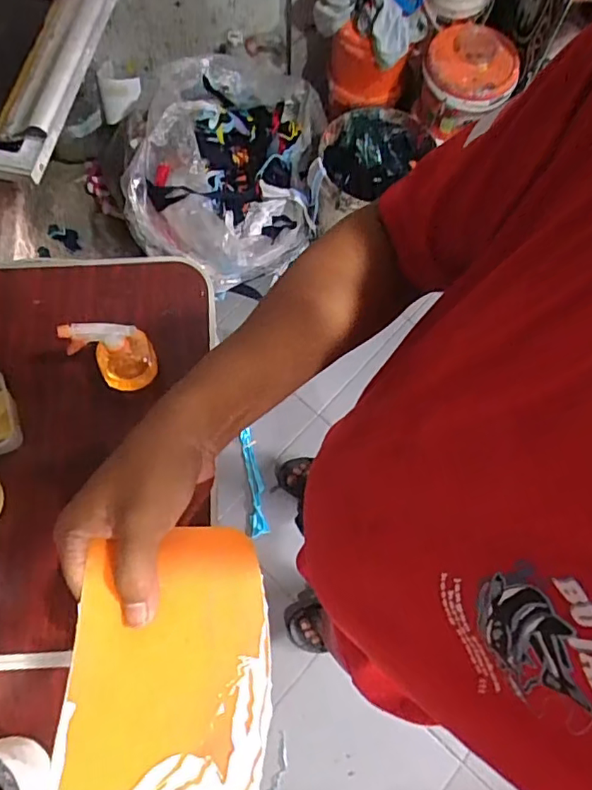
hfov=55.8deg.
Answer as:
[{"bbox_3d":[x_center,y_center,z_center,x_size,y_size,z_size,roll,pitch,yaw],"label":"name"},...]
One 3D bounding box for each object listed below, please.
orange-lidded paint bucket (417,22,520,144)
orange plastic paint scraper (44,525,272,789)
[{"bbox_3d":[0.406,-0.748,1.350,0.211,0.168,0.206,0,71,-1],"label":"orange-lidded paint bucket"},{"bbox_3d":[-0.062,0.136,0.268,0.095,0.030,0.139,0,71,-1],"label":"orange plastic paint scraper"}]

